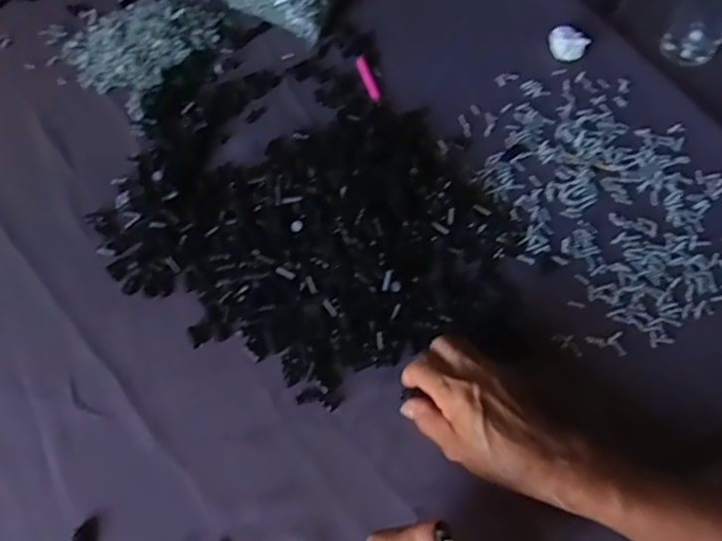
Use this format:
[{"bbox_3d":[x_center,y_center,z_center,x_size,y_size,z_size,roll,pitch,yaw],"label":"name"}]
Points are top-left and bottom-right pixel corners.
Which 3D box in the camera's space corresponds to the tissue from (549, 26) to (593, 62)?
[{"bbox_3d":[0.231,-0.256,0.635,0.028,0.021,0.045,-30,63,-15],"label":"tissue"}]

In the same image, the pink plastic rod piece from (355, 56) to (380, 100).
[{"bbox_3d":[0.008,-0.214,0.627,0.013,0.007,0.066,-15,60,-7],"label":"pink plastic rod piece"}]

